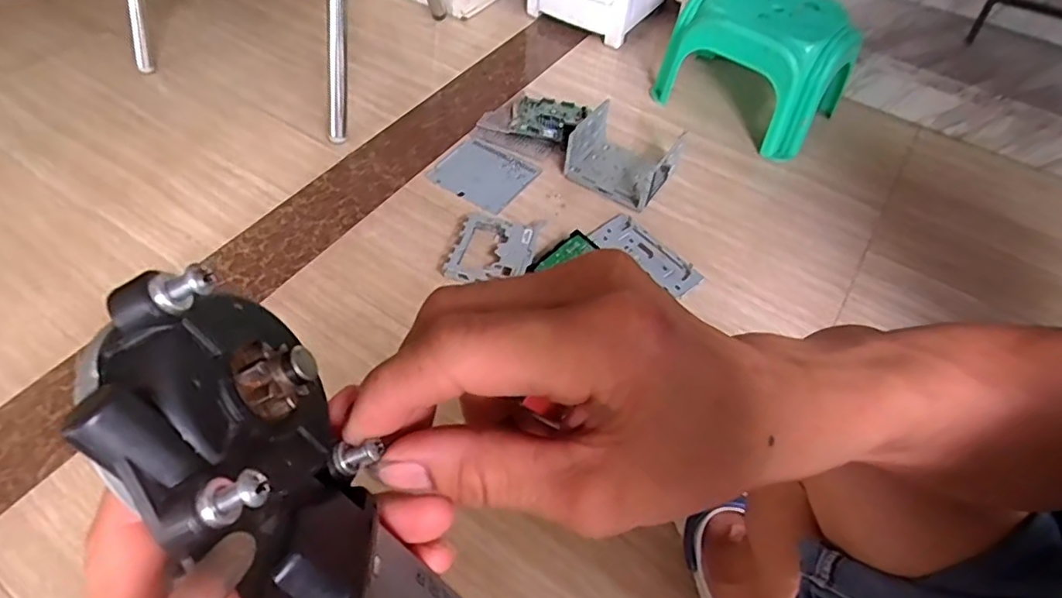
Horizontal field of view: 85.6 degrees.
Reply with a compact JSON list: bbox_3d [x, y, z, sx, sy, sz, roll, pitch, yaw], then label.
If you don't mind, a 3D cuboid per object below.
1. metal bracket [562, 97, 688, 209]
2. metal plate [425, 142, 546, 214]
[{"bbox_3d":[0.171,-0.272,1.086,0.188,0.085,0.135,33,60,20],"label":"metal bracket"},{"bbox_3d":[-0.092,-0.244,1.118,0.168,0.013,0.138,32,63,14],"label":"metal plate"}]

